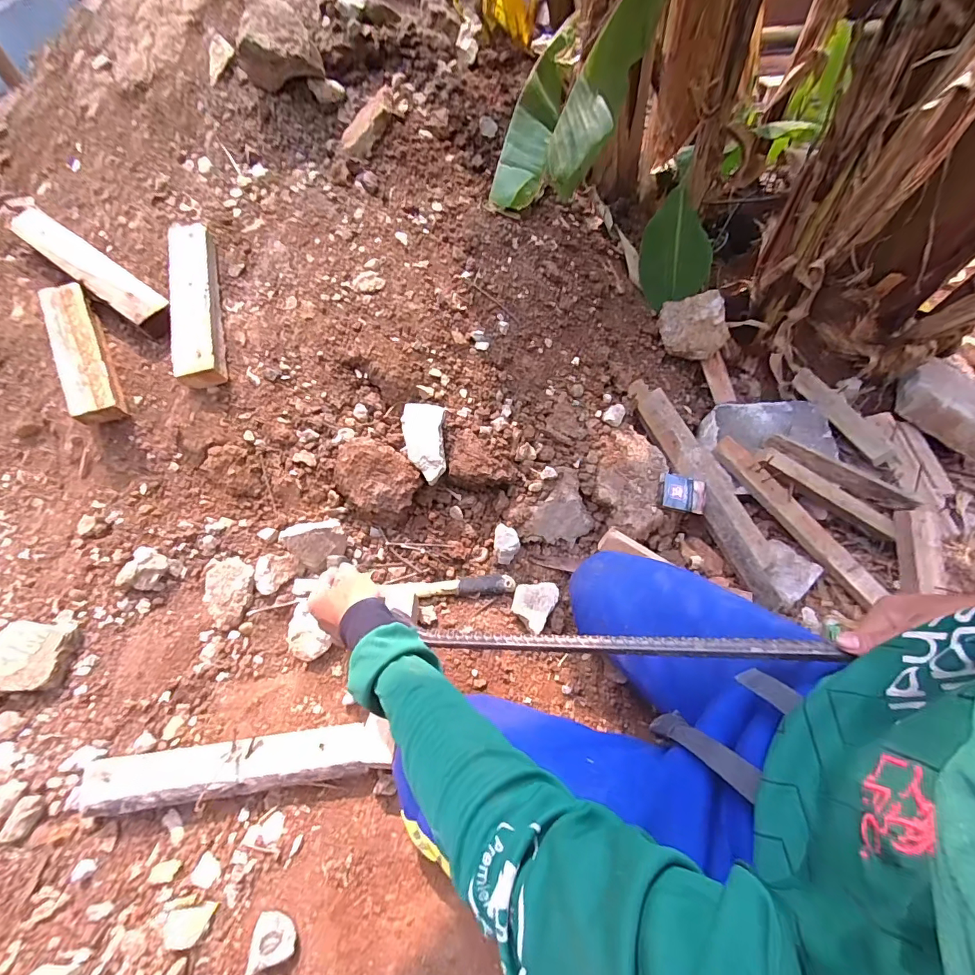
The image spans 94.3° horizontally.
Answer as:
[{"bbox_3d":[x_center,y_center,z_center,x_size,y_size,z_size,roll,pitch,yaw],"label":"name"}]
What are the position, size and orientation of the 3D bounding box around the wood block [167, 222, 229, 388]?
[{"bbox_3d":[-0.464,-0.297,0.717,0.064,0.033,0.307,-14,71,-8],"label":"wood block"}]

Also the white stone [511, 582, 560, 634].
[{"bbox_3d":[0.072,0.181,0.714,0.064,0.015,0.083,26,61,17],"label":"white stone"}]

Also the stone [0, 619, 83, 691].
[{"bbox_3d":[-0.574,0.209,0.563,0.101,0.037,0.081,5,57,5],"label":"stone"}]

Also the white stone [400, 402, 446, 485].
[{"bbox_3d":[-0.096,-0.074,0.715,0.066,0.023,0.132,-11,73,-6],"label":"white stone"}]

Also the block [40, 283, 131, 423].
[{"bbox_3d":[-0.611,-0.203,0.682,0.061,0.039,0.253,-26,73,-15],"label":"block"}]

